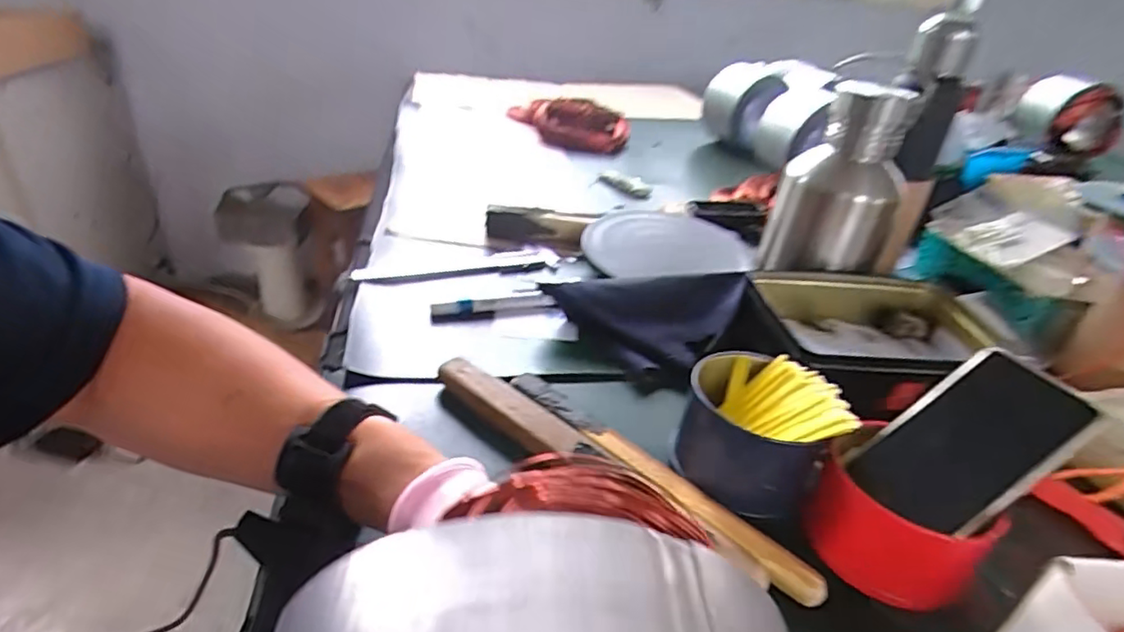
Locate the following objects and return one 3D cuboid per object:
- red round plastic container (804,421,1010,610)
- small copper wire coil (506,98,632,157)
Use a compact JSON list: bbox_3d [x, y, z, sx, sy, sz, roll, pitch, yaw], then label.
[{"bbox_3d":[0.214,0.129,0.385,0.098,0.060,0.087,23,35,25],"label":"red round plastic container"},{"bbox_3d":[0.029,-0.378,1.162,0.169,0.055,0.212,-14,37,-29],"label":"small copper wire coil"}]

